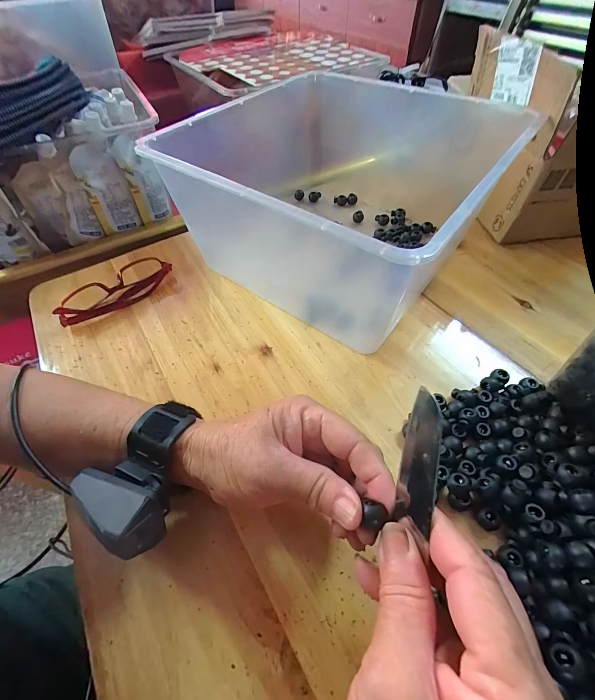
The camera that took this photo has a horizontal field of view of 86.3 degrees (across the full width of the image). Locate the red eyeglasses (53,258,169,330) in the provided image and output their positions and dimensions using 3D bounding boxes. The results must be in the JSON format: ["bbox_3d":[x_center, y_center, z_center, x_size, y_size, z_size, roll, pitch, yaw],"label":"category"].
[{"bbox_3d":[-0.208,-0.069,0.369,0.130,0.032,0.033,-29,57,-18],"label":"red eyeglasses"}]

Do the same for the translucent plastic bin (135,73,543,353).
[{"bbox_3d":[0.066,-0.216,0.396,0.333,0.145,0.398,31,60,23],"label":"translucent plastic bin"}]

